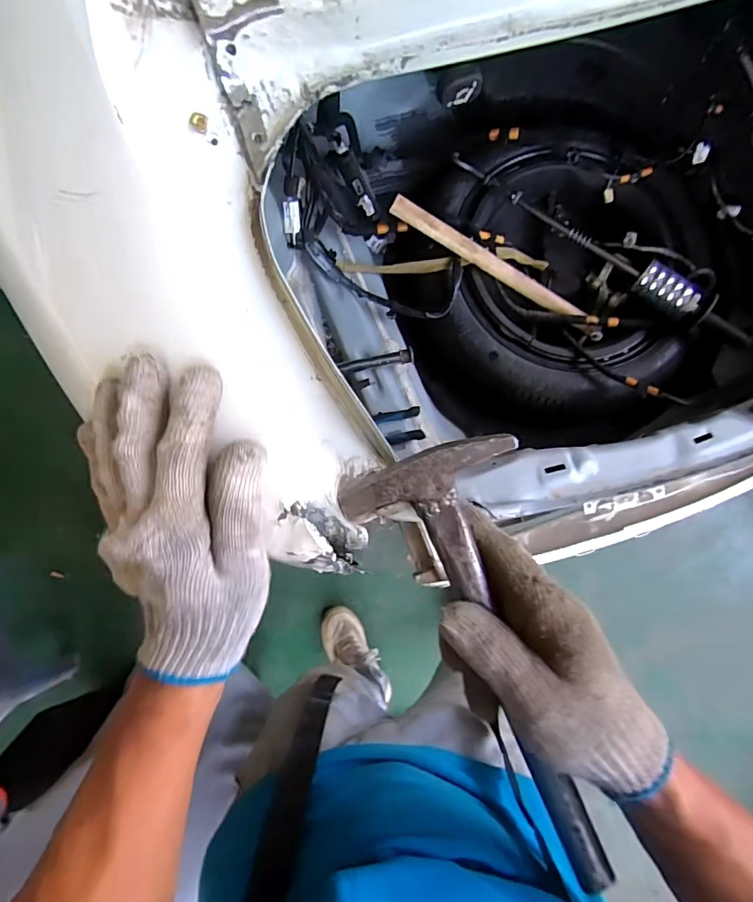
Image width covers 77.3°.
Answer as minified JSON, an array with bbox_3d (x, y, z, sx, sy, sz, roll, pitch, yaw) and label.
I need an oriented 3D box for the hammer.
[{"bbox_3d":[0.075,0.135,0.271,0.090,0.019,0.290,-23,99,-6],"label":"hammer"}]

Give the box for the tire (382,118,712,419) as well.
[{"bbox_3d":[0.332,-0.331,0.871,0.603,0.138,0.570,-4,82,-3],"label":"tire"}]

